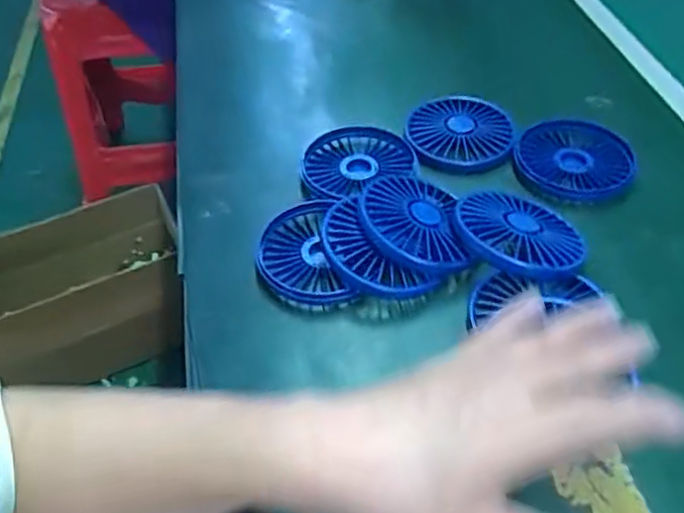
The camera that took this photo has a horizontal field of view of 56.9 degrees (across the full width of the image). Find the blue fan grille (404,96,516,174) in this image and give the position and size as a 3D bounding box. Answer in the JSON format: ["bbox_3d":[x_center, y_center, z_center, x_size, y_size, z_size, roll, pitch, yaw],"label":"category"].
[{"bbox_3d":[0.096,-0.103,0.512,0.084,0.010,0.087,1,48,3],"label":"blue fan grille"}]

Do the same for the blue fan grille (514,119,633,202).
[{"bbox_3d":[0.182,-0.078,0.493,0.086,0.010,0.086,-1,48,1],"label":"blue fan grille"}]

